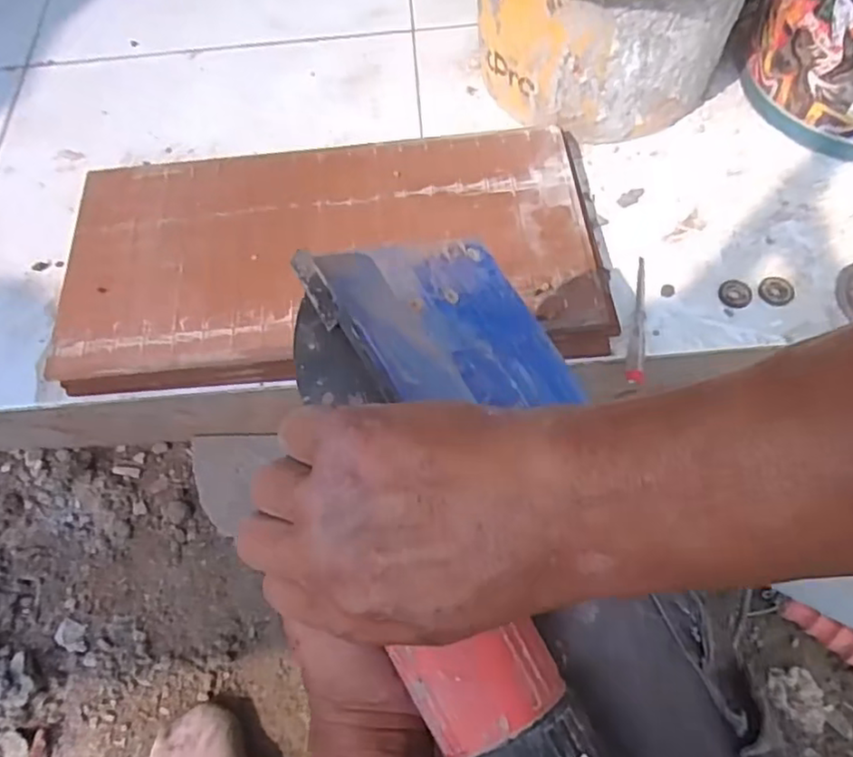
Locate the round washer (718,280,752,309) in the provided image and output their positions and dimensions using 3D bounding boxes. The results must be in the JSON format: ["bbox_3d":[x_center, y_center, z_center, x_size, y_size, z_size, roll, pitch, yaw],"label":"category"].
[{"bbox_3d":[0.291,-0.080,0.617,0.030,0.004,0.030,3,62,5],"label":"round washer"}]

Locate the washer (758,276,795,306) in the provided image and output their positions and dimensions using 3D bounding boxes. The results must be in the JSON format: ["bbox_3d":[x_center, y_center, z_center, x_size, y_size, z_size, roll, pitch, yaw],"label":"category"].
[{"bbox_3d":[0.331,-0.083,0.618,0.031,0.004,0.030,-2,61,3],"label":"washer"}]

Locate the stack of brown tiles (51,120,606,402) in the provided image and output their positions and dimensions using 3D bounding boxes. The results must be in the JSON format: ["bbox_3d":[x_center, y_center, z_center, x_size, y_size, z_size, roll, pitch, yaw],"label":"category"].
[{"bbox_3d":[-0.086,-0.121,0.644,0.513,0.048,0.262,-5,61,1],"label":"stack of brown tiles"}]

